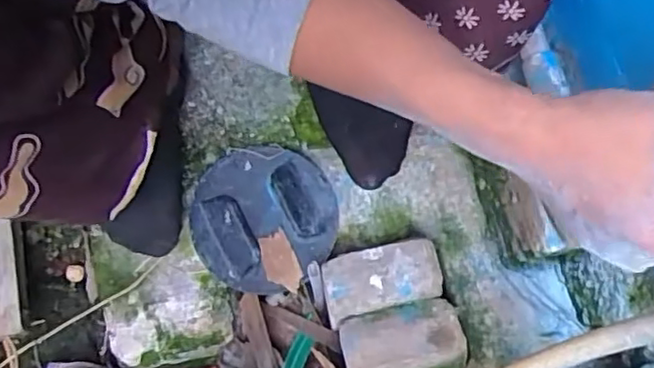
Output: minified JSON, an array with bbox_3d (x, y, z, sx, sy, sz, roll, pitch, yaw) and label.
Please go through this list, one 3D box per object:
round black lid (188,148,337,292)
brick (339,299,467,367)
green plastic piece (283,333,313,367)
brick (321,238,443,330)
[{"bbox_3d":[-0.061,0.032,0.608,0.136,0.020,0.136,0,72,0],"label":"round black lid"},{"bbox_3d":[0.069,0.154,0.583,0.107,0.060,0.077,-10,73,-4],"label":"brick"},{"bbox_3d":[-0.035,0.195,0.688,0.020,0.014,0.062,20,86,6],"label":"green plastic piece"},{"bbox_3d":[0.049,0.088,0.581,0.106,0.035,0.055,-14,73,-5],"label":"brick"}]

